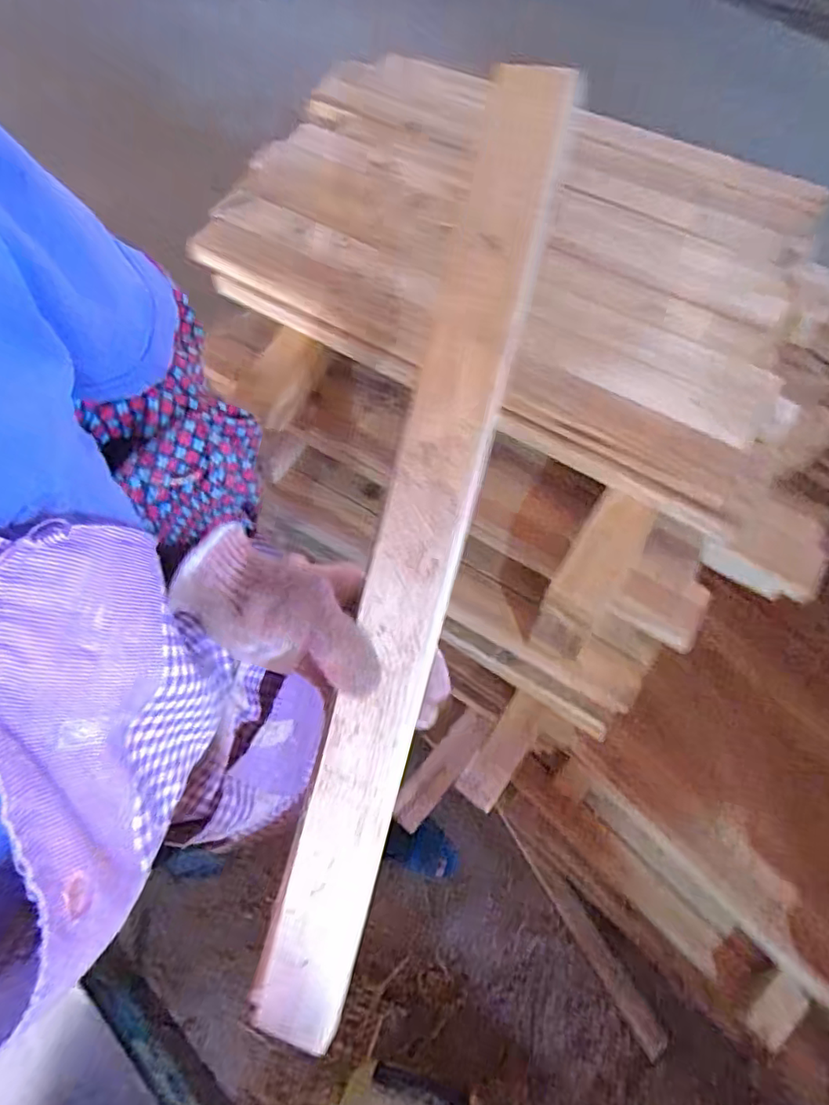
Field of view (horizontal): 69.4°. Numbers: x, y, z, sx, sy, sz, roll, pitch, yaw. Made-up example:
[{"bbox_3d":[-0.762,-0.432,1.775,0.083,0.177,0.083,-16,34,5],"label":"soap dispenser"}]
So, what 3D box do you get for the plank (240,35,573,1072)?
[{"bbox_3d":[-0.002,0.008,0.306,0.046,0.010,0.497,15,92,7],"label":"plank"}]

